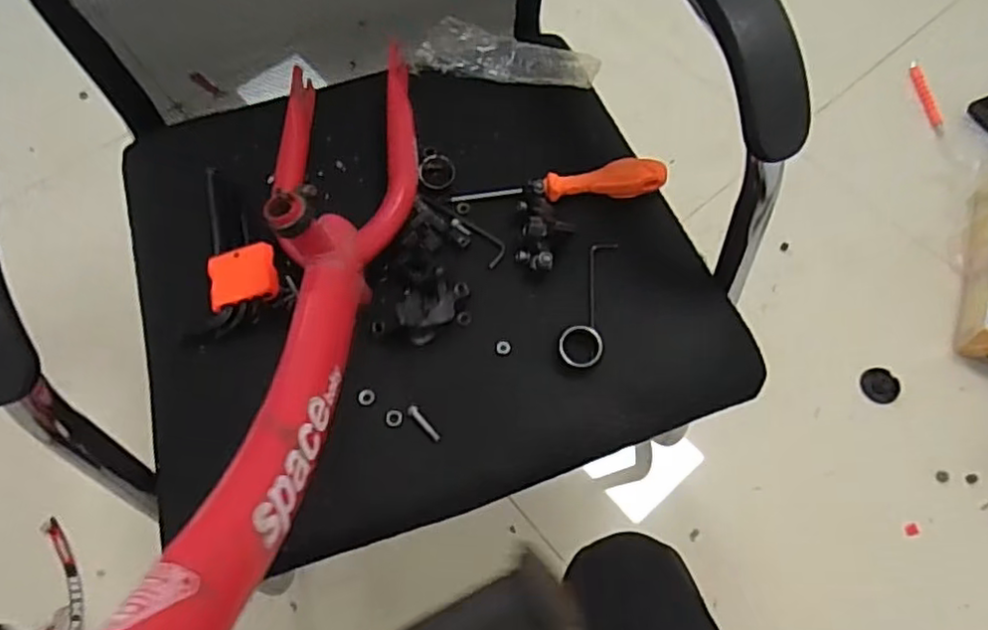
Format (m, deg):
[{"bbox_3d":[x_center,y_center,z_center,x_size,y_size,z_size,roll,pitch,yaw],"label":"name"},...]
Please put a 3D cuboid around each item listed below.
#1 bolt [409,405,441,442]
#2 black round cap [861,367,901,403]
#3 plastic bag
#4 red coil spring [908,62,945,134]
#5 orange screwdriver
[{"bbox_3d":[-0.053,0.082,0.498,0.008,0.004,0.035,-39,72,-16],"label":"bolt"},{"bbox_3d":[0.580,0.106,0.988,0.052,0.012,0.054,0,64,0],"label":"black round cap"},{"bbox_3d":[0.014,-0.259,0.651,0.177,0.027,0.068,0,64,0],"label":"plastic bag"},{"bbox_3d":[0.789,-0.397,1.203,0.024,0.020,0.168,0,66,0],"label":"red coil spring"},{"bbox_3d":[0.058,-0.113,0.580,0.180,0.041,0.025,-3,64,-2],"label":"orange screwdriver"}]

